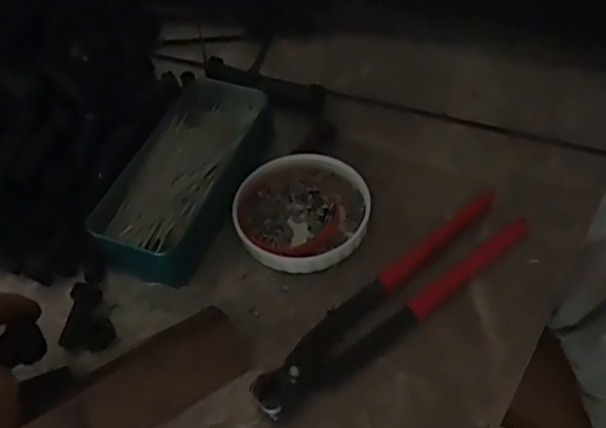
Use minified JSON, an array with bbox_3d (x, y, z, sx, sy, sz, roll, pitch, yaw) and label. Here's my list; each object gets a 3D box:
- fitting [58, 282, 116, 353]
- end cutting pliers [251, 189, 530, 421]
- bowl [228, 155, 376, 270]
[{"bbox_3d":[-0.127,0.062,0.382,0.030,0.017,0.037,2,52,7],"label":"fitting"},{"bbox_3d":[0.054,0.049,0.377,0.203,0.015,0.041,-35,57,-20],"label":"end cutting pliers"},{"bbox_3d":[-0.001,-0.001,0.412,0.084,0.016,0.079,-3,52,4],"label":"bowl"}]

